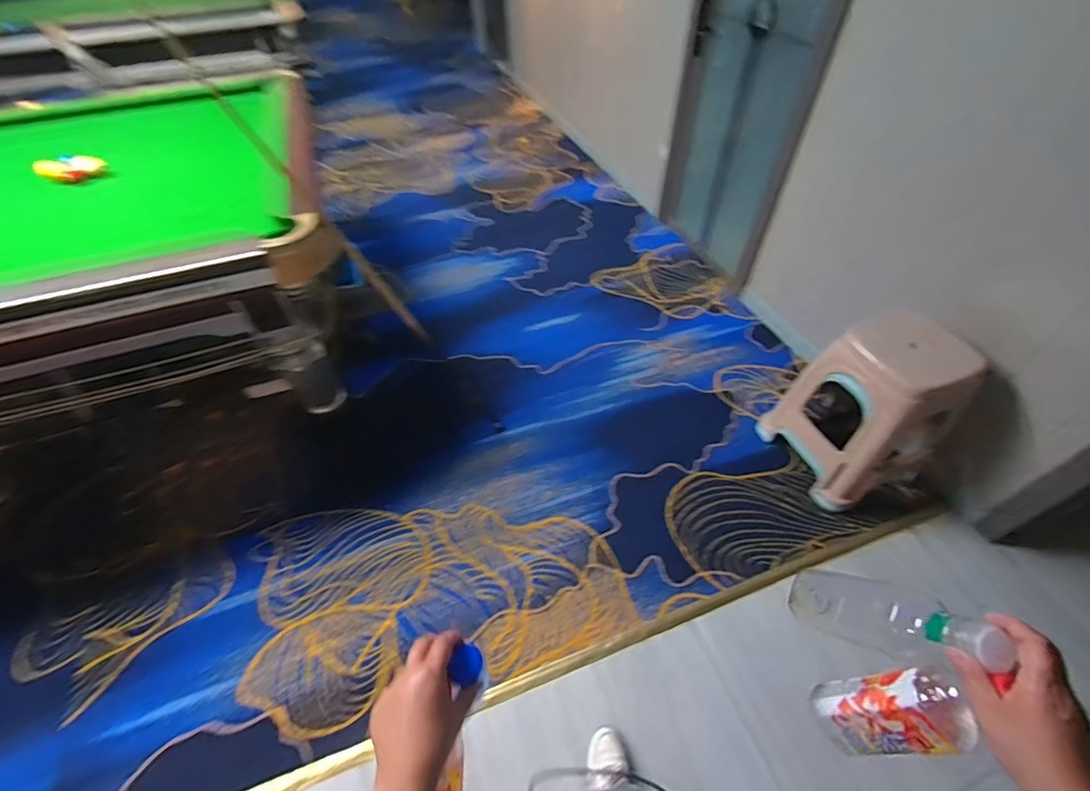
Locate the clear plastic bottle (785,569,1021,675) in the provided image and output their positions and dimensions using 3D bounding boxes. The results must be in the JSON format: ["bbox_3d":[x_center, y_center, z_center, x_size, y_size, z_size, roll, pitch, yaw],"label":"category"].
[{"bbox_3d":[0.378,0.255,0.531,0.058,0.265,0.082,-9,76,-8],"label":"clear plastic bottle"}]

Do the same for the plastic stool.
[{"bbox_3d":[0.967,0.031,1.429,0.328,0.542,0.398,-28,54,-20],"label":"plastic stool"}]

